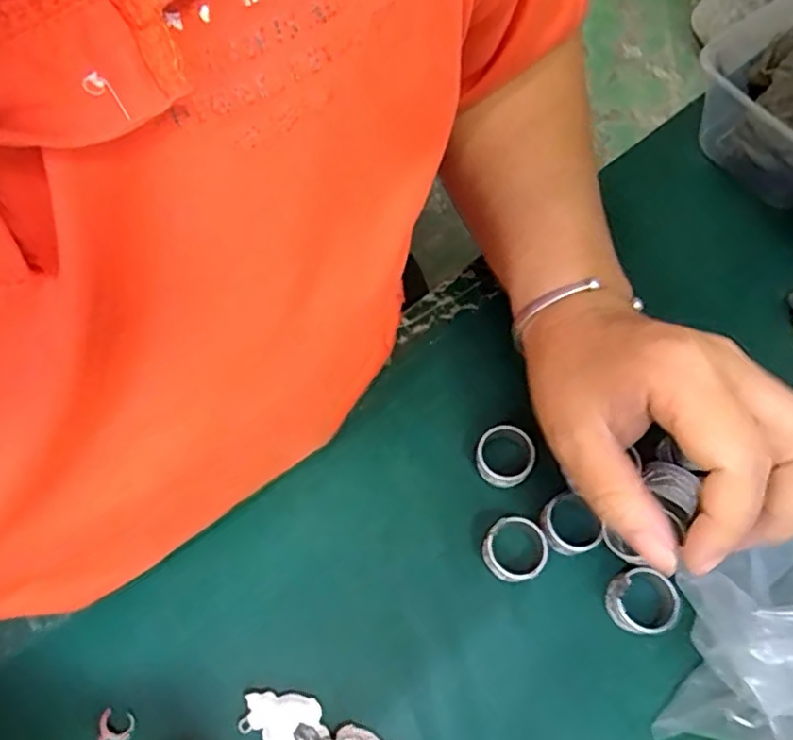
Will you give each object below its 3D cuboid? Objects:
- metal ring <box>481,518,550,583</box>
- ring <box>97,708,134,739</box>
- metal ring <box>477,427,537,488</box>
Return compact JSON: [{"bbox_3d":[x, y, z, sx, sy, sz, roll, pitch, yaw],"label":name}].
[{"bbox_3d":[0.054,0.083,0.292,0.028,0.019,0.027,-1,64,1],"label":"metal ring"},{"bbox_3d":[-0.119,0.151,0.266,0.015,0.004,0.012,8,65,5],"label":"ring"},{"bbox_3d":[0.053,0.042,0.310,0.028,0.023,0.027,-1,64,1],"label":"metal ring"}]

